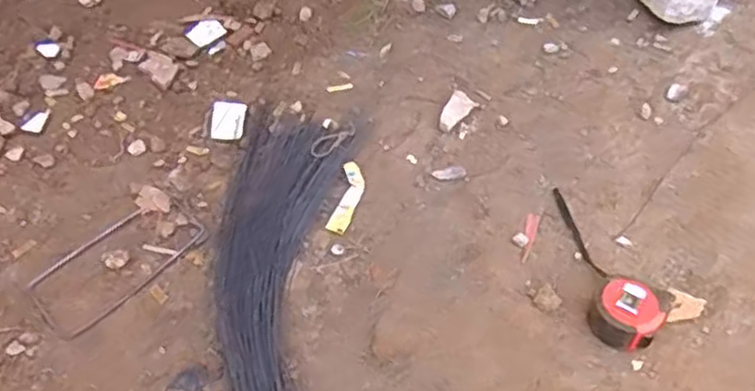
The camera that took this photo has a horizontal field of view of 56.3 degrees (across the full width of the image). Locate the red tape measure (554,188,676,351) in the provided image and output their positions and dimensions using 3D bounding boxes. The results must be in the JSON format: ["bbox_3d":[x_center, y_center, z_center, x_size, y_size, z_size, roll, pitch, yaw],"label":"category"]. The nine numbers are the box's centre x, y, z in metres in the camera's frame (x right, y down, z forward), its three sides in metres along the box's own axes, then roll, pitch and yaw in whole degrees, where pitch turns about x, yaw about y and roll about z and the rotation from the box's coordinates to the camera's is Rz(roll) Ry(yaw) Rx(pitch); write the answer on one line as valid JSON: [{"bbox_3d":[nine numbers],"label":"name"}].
[{"bbox_3d":[0.274,0.068,0.821,0.087,0.052,0.231,-2,51,-3],"label":"red tape measure"}]

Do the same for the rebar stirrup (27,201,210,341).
[{"bbox_3d":[-0.297,0.077,0.816,0.095,0.010,0.200,34,58,24],"label":"rebar stirrup"}]

